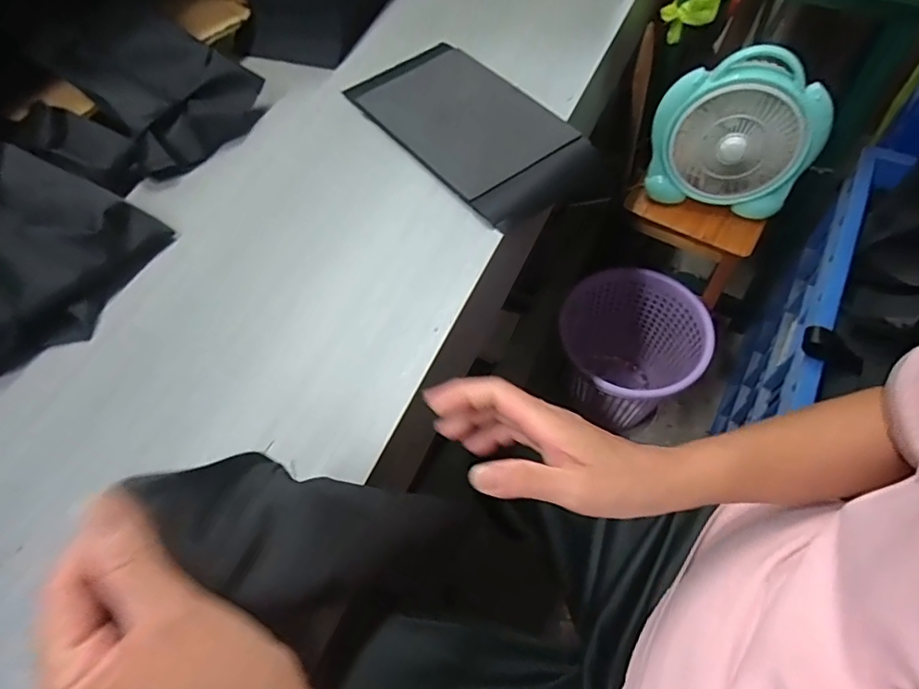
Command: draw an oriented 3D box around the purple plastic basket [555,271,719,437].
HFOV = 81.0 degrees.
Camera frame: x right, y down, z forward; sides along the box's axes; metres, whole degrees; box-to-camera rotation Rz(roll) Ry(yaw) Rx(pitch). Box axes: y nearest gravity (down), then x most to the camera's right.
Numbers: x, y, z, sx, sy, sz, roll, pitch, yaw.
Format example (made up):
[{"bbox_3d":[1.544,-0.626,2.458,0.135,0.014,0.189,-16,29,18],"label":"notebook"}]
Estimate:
[{"bbox_3d":[0.346,0.040,1.109,0.246,0.317,0.274,-3,59,2],"label":"purple plastic basket"}]

